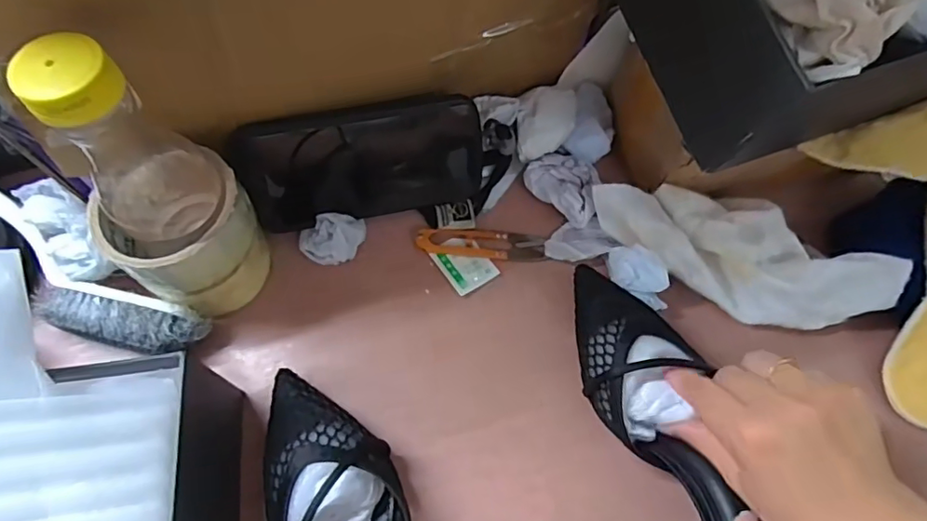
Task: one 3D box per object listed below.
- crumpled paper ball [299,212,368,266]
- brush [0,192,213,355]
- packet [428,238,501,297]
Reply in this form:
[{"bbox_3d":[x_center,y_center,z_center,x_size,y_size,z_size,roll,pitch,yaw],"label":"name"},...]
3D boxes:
[{"bbox_3d":[-0.097,-0.017,0.406,0.047,0.033,0.035,-6,66,-5],"label":"crumpled paper ball"},{"bbox_3d":[-0.283,0.009,0.386,0.231,0.036,0.053,28,68,11],"label":"brush"},{"bbox_3d":[0.000,0.002,0.415,0.035,0.004,0.043,-32,70,-15],"label":"packet"}]

